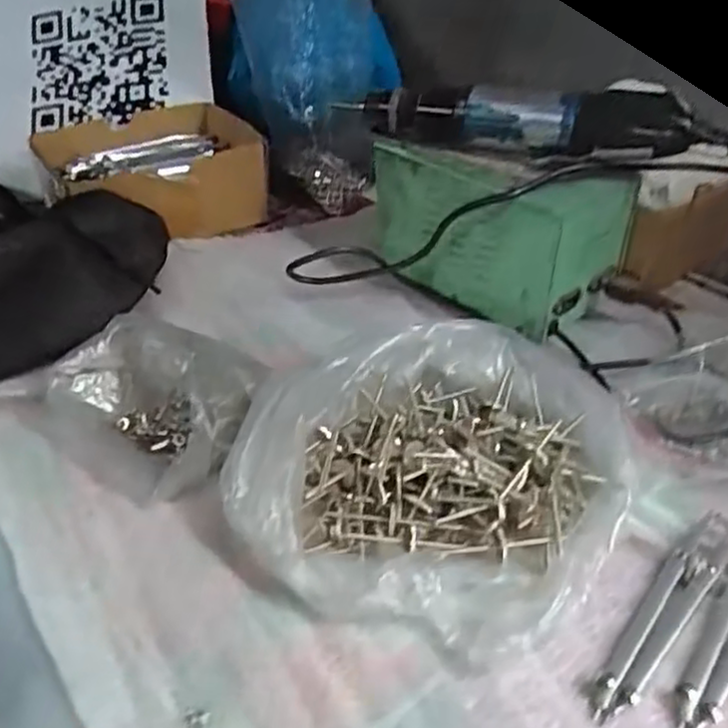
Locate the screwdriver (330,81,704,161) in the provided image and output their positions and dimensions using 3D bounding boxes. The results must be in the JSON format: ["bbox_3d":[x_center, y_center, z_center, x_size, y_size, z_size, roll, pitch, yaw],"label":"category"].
[{"bbox_3d":[0.095,-0.166,0.504,0.231,0.049,0.033,16,40,18],"label":"screwdriver"}]

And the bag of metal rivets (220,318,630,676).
[{"bbox_3d":[0.032,0.046,0.380,0.188,0.038,0.185,19,41,22],"label":"bag of metal rivets"}]

